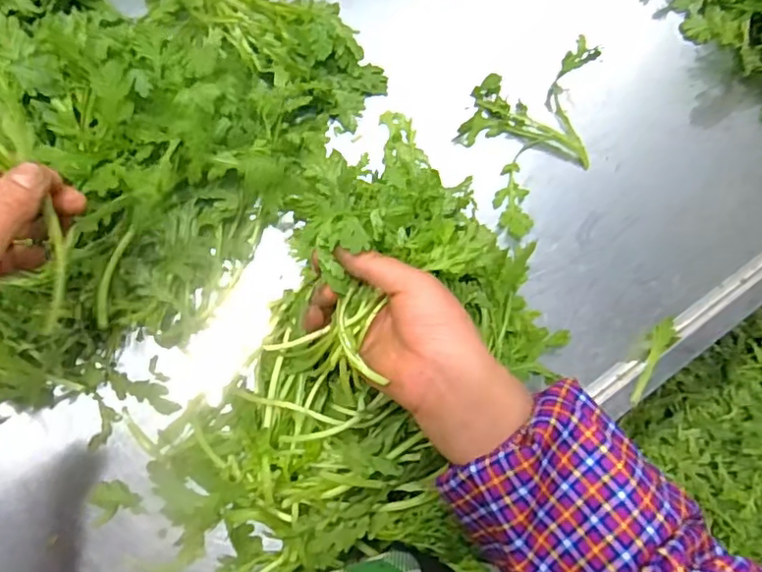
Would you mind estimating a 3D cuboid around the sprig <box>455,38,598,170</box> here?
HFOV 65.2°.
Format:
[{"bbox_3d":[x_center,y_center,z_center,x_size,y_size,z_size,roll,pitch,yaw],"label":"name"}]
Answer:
[{"bbox_3d":[0.127,-0.162,0.505,0.109,0.015,0.102,10,82,-5],"label":"sprig"}]

